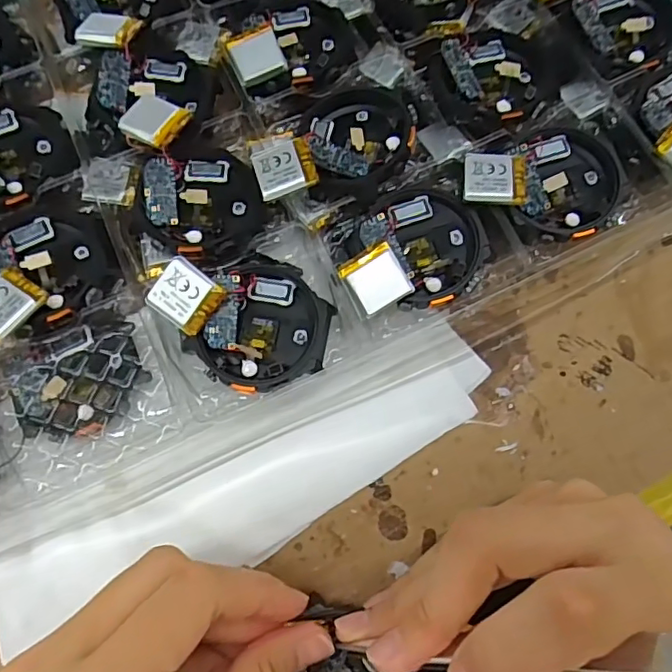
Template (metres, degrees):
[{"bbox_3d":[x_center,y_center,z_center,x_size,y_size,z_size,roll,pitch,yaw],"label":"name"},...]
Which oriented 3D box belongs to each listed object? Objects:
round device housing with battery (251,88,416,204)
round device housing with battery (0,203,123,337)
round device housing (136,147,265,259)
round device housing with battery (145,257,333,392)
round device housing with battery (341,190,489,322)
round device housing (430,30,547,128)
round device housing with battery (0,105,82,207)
[{"bbox_3d":[-0.001,-0.078,0.235,0.069,0.014,0.051,-35,76,-10],"label":"round device housing with battery"},{"bbox_3d":[-0.116,-0.028,0.228,0.053,0.022,0.051,0,73,0],"label":"round device housing with battery"},{"bbox_3d":[-0.055,-0.056,0.236,0.048,0.011,0.051,0,73,0],"label":"round device housing"},{"bbox_3d":[-0.032,-0.008,0.214,0.050,0.014,0.059,-38,77,-11],"label":"round device housing with battery"},{"bbox_3d":[0.030,-0.035,0.223,0.056,0.009,0.048,-19,74,-6],"label":"round device housing with battery"},{"bbox_3d":[0.066,-0.113,0.251,0.046,0.012,0.053,-8,73,-3],"label":"round device housing"},{"bbox_3d":[-0.139,-0.077,0.240,0.054,0.017,0.048,-23,74,-7],"label":"round device housing with battery"}]

